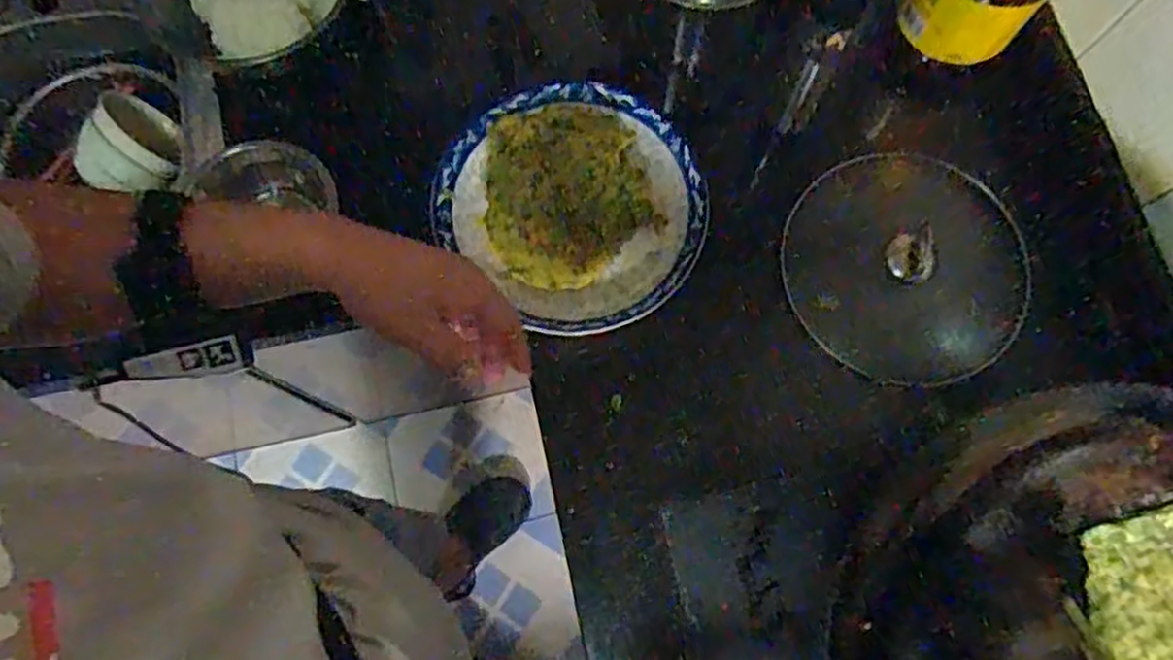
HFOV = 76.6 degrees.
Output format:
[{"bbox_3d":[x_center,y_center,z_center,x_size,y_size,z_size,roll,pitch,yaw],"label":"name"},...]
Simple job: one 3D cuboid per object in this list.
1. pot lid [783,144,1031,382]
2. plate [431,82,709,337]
[{"bbox_3d":[0.305,-0.067,0.716,0.215,0.041,0.243,26,77,7],"label":"pot lid"},{"bbox_3d":[-0.007,-0.131,0.730,0.240,0.034,0.253,0,76,1],"label":"plate"}]

